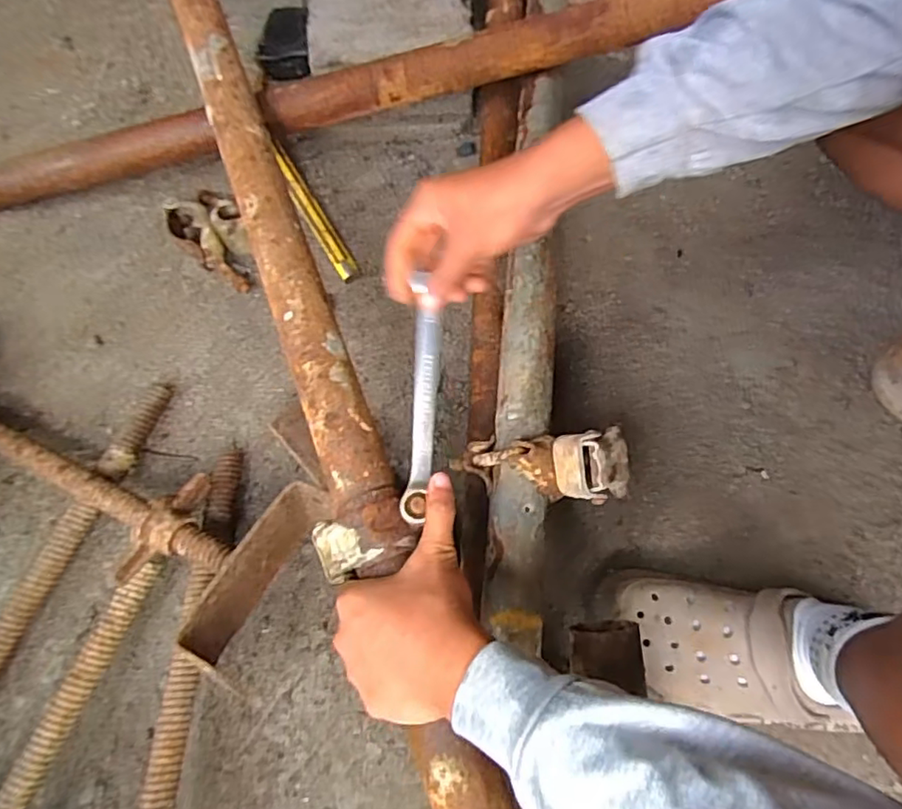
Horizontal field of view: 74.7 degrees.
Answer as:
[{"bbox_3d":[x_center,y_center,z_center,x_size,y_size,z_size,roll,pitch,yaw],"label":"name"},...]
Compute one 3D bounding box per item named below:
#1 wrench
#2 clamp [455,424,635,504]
[{"bbox_3d":[-0.020,-0.009,0.430,0.021,0.013,0.182,3,77,1],"label":"wrench"},{"bbox_3d":[0.070,0.048,0.468,0.134,0.063,0.059,-1,69,29],"label":"clamp"}]

